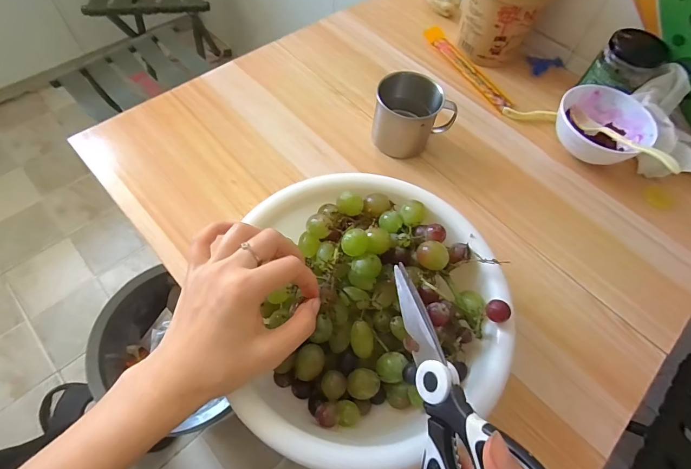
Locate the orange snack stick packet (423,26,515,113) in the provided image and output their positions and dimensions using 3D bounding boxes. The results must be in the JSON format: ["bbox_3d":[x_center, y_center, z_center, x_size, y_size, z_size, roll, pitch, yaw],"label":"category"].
[{"bbox_3d":[0.173,-0.238,0.533,0.025,0.014,0.177,-25,65,-17],"label":"orange snack stick packet"}]

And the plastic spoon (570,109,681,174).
[{"bbox_3d":[0.319,-0.108,0.435,0.021,0.022,0.134,-21,46,-15],"label":"plastic spoon"}]

